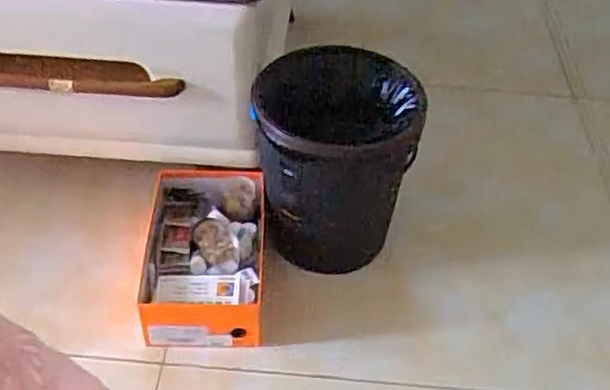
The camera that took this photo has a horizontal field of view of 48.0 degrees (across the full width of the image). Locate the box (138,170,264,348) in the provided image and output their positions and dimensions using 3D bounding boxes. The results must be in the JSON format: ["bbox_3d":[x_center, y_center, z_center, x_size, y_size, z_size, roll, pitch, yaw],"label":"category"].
[{"bbox_3d":[-0.169,0.107,1.156,0.194,0.132,0.302,0,45,-4],"label":"box"}]

